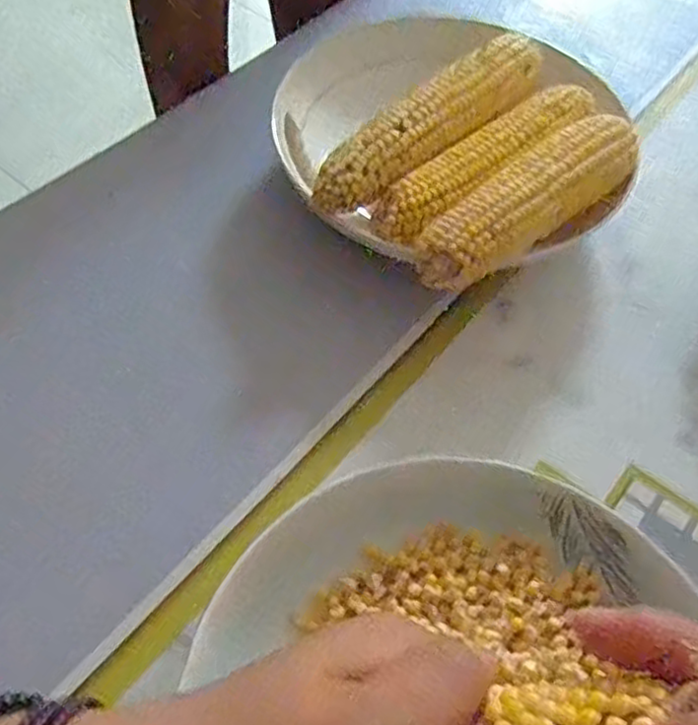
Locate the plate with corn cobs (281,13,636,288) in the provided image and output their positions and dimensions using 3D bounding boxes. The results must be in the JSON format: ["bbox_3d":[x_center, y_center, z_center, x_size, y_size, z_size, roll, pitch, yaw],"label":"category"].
[{"bbox_3d":[0.059,-0.132,0.416,0.196,0.078,0.213,2,57,-3],"label":"plate with corn cobs"}]

